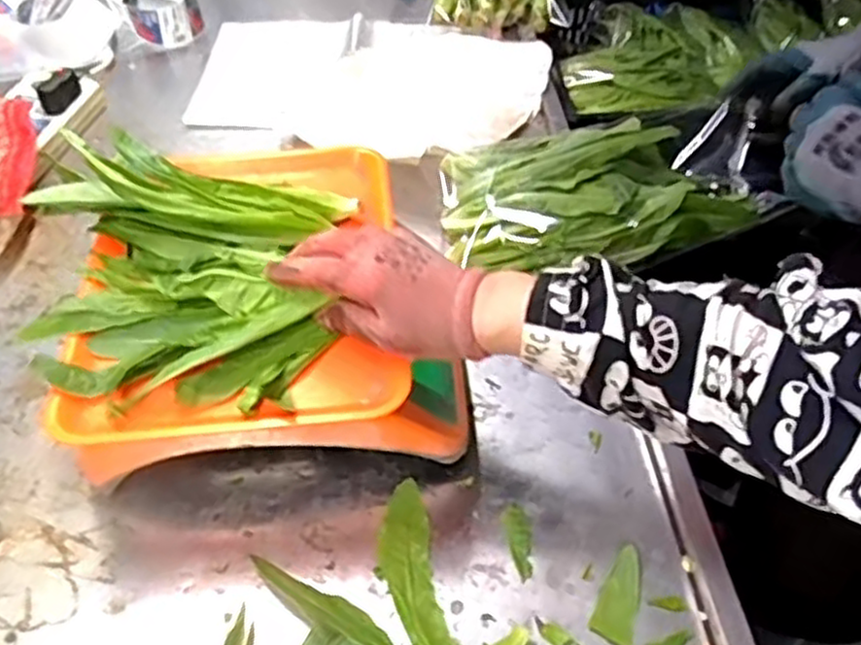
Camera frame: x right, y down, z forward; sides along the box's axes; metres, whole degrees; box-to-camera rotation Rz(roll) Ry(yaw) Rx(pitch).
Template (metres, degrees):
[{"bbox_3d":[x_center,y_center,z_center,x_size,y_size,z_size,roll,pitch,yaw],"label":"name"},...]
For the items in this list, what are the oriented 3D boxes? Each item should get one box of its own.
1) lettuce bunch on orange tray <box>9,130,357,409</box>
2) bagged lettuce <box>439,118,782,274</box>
[{"bbox_3d":[-0.175,-0.046,0.526,0.204,0.082,0.196,3,47,2],"label":"lettuce bunch on orange tray"},{"bbox_3d":[0.166,-0.128,0.726,0.302,0.072,0.154,0,47,0],"label":"bagged lettuce"}]

